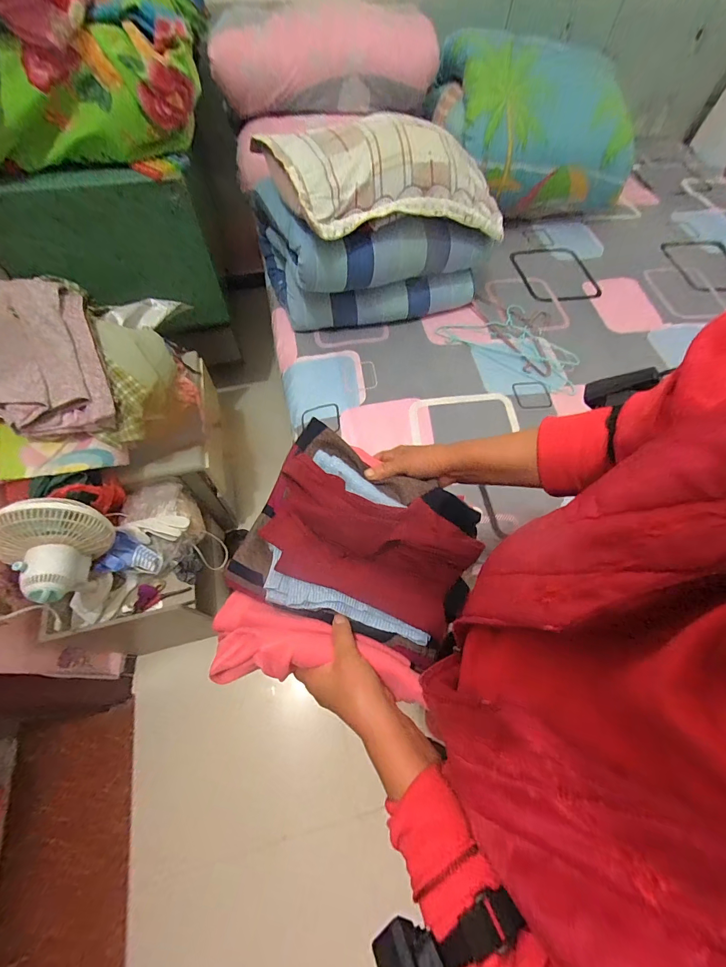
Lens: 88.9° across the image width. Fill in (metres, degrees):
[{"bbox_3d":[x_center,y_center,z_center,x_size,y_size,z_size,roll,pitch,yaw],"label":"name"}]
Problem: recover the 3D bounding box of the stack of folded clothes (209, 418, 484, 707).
[{"bbox_3d":[-0.015,0.094,0.439,0.268,0.076,0.286,19,63,8],"label":"stack of folded clothes"}]

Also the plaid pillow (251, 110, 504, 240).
[{"bbox_3d":[0.078,-0.804,0.952,0.572,0.167,0.323,-18,65,-11],"label":"plaid pillow"}]

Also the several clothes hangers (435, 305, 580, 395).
[{"bbox_3d":[0.500,-0.471,1.208,0.448,0.022,0.274,31,66,13],"label":"several clothes hangers"}]

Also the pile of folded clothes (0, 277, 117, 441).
[{"bbox_3d":[-0.732,-0.272,0.793,0.285,0.075,0.362,-17,89,-21],"label":"pile of folded clothes"}]

